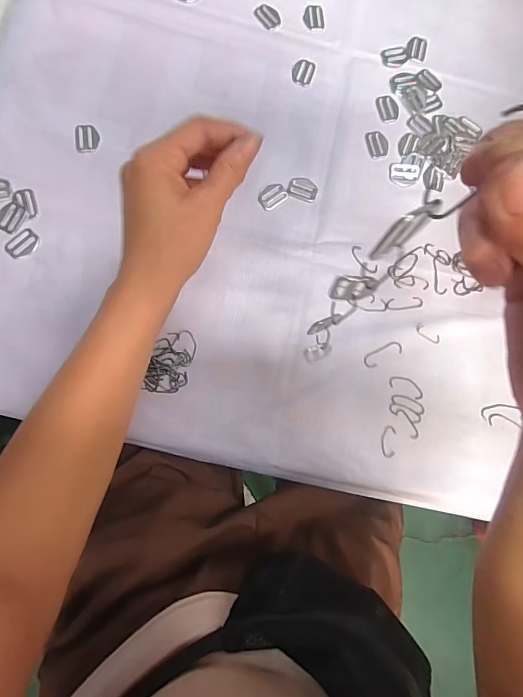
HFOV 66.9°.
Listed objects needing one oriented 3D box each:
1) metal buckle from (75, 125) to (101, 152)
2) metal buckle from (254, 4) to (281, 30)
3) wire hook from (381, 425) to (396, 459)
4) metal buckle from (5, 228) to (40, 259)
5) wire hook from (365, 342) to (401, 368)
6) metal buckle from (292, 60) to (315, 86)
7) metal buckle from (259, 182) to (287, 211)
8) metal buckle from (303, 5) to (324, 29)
[{"bbox_3d":[-0.188,-0.227,0.428,0.024,0.006,0.033,-3,83,-6],"label":"metal buckle"},{"bbox_3d":[0.008,-0.397,0.472,0.027,0.004,0.035,-30,87,-9],"label":"metal buckle"},{"bbox_3d":[0.134,0.098,0.416,0.015,0.004,0.033,9,82,-5],"label":"wire hook"},{"bbox_3d":[-0.243,-0.106,0.402,0.021,0.004,0.032,44,81,1],"label":"metal buckle"},{"bbox_3d":[0.133,0.007,0.432,0.045,0.004,0.016,-26,86,-8],"label":"wire hook"},{"bbox_3d":[0.050,-0.327,0.468,0.025,0.004,0.031,15,82,-4],"label":"metal buckle"},{"bbox_3d":[0.012,-0.169,0.438,0.031,0.004,0.024,-35,87,-9],"label":"metal buckle"},{"bbox_3d":[0.063,-0.402,0.479,0.026,0.004,0.032,-4,83,-6],"label":"metal buckle"}]

